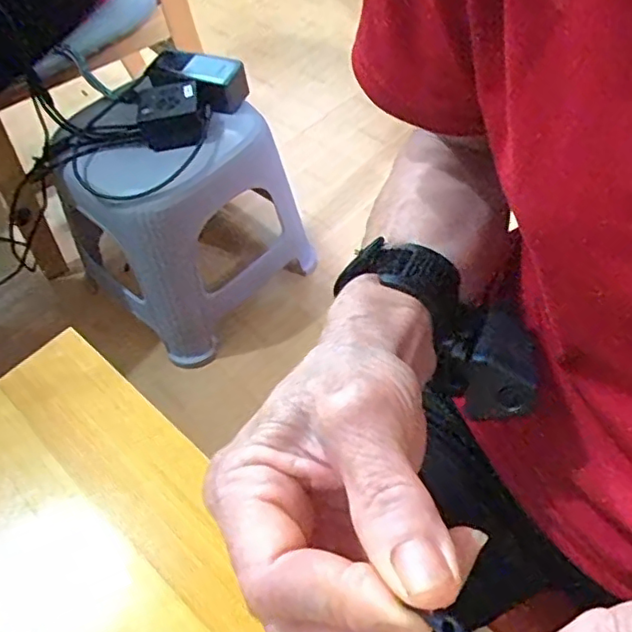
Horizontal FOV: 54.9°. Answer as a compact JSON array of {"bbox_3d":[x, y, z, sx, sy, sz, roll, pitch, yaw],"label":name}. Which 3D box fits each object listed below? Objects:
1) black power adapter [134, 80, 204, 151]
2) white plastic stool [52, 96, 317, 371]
[{"bbox_3d":[-0.191,-0.268,0.805,0.085,0.053,0.079,-7,54,0],"label":"black power adapter"},{"bbox_3d":[-0.199,-0.148,0.928,0.233,0.342,0.271,36,64,27],"label":"white plastic stool"}]

